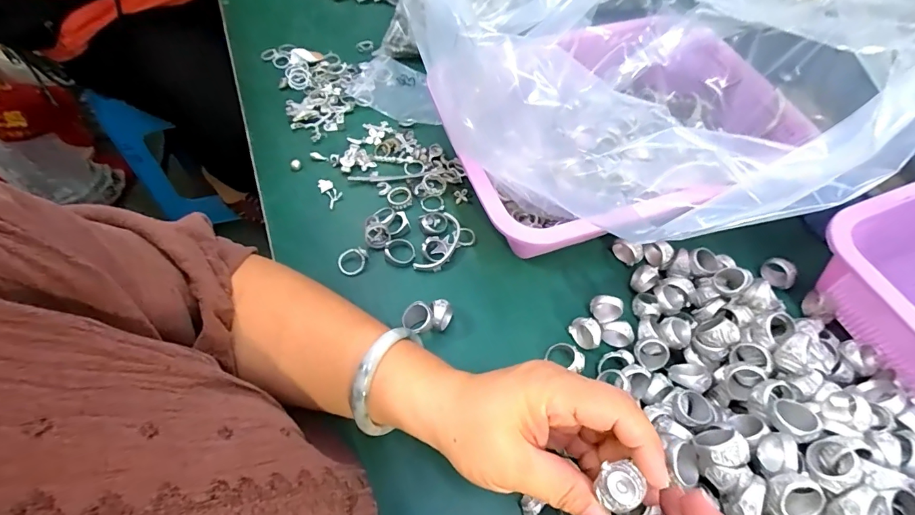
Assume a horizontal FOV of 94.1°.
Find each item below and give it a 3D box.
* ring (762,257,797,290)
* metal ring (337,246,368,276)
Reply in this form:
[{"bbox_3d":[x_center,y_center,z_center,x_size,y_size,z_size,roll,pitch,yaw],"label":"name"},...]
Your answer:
[{"bbox_3d":[0.280,0.014,0.370,0.012,0.022,0.026,-24,63,-14],"label":"ring"},{"bbox_3d":[-0.091,0.002,0.370,0.026,0.010,0.022,-19,62,-12],"label":"metal ring"}]

